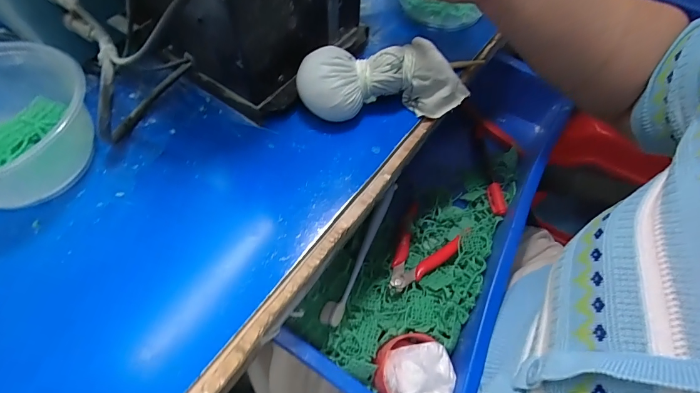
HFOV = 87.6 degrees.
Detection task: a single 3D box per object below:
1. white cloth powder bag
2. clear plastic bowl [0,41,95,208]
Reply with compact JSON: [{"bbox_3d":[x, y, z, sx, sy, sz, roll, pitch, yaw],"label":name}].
[{"bbox_3d":[0.033,-0.098,0.314,0.152,0.051,0.052,-7,59,-6],"label":"white cloth powder bag"},{"bbox_3d":[-0.262,-0.048,0.272,0.110,0.060,0.129,32,62,16],"label":"clear plastic bowl"}]

